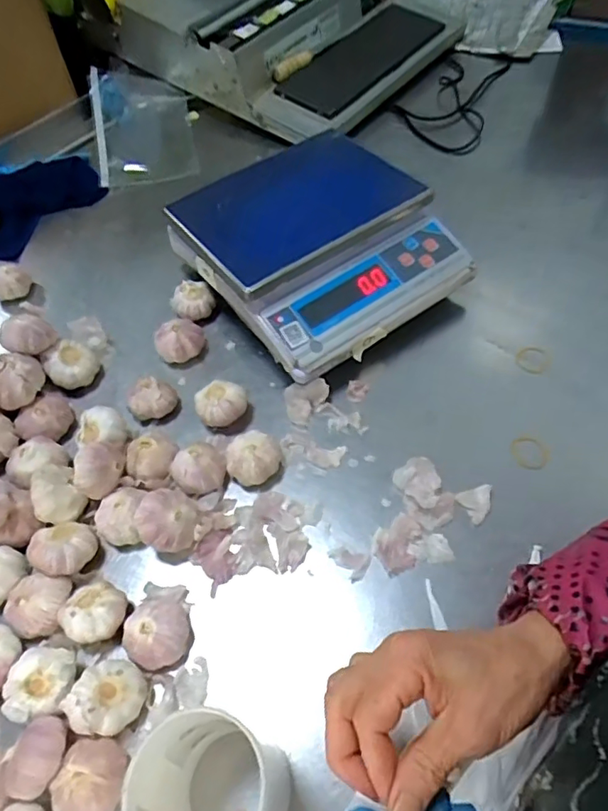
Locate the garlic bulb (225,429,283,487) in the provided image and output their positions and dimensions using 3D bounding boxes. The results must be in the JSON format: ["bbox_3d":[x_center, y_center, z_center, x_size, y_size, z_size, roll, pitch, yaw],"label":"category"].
[{"bbox_3d":[-0.053,0.058,0.587,0.054,0.036,0.053,-2,55,2],"label":"garlic bulb"}]

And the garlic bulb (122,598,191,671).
[{"bbox_3d":[-0.133,0.204,0.495,0.058,0.038,0.063,-11,55,-4],"label":"garlic bulb"}]

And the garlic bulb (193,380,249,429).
[{"bbox_3d":[-0.096,0.000,0.632,0.054,0.043,0.054,-2,55,2],"label":"garlic bulb"}]

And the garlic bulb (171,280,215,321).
[{"bbox_3d":[-0.149,-0.139,0.735,0.050,0.035,0.048,-2,55,2],"label":"garlic bulb"}]

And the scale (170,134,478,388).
[{"bbox_3d":[0.018,-0.206,0.719,0.291,0.130,0.314,-32,59,-17],"label":"scale"}]

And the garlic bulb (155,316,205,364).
[{"bbox_3d":[-0.159,-0.084,0.700,0.060,0.036,0.050,-23,57,-12],"label":"garlic bulb"}]

